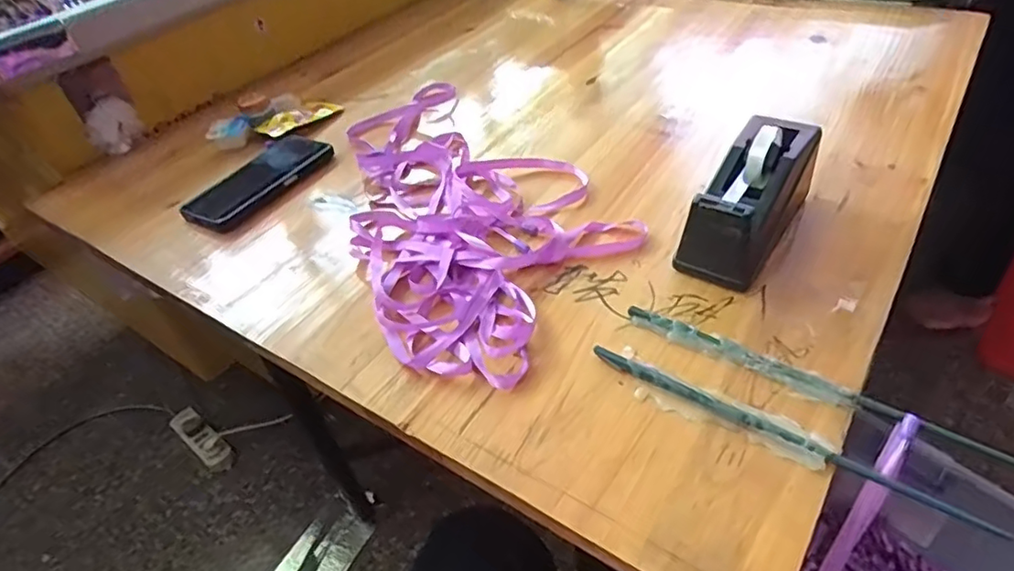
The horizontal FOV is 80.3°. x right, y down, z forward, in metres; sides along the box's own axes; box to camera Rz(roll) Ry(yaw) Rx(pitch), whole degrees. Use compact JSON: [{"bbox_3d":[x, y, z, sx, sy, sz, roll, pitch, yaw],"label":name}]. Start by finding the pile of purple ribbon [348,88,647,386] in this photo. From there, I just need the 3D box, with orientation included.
[{"bbox_3d":[-0.044,-0.087,0.577,0.221,0.019,0.435,-20,42,-14],"label":"pile of purple ribbon"}]

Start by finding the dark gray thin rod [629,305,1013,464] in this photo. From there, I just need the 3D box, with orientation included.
[{"bbox_3d":[0.183,0.056,0.383,0.226,0.009,0.011,21,48,30],"label":"dark gray thin rod"}]

